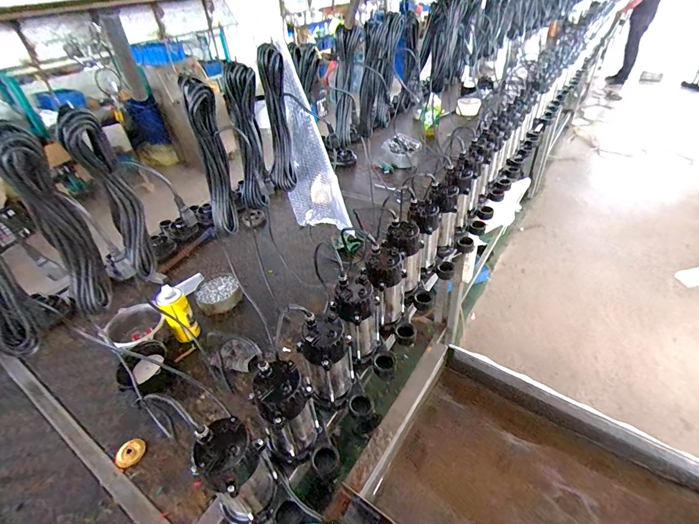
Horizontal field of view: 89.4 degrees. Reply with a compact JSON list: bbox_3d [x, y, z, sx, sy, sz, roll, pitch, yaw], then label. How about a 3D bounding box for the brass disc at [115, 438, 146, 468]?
[{"bbox_3d":[-0.477,0.417,0.771,0.051,0.015,0.058,18,45,26],"label":"brass disc"}]

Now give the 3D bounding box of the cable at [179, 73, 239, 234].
[{"bbox_3d":[-0.315,-0.233,0.821,0.073,0.347,0.061,-6,39,-1],"label":"cable"}]

